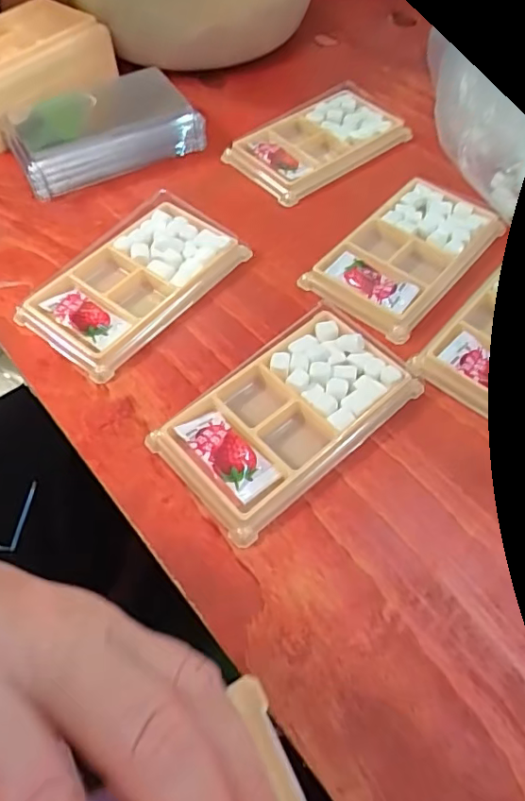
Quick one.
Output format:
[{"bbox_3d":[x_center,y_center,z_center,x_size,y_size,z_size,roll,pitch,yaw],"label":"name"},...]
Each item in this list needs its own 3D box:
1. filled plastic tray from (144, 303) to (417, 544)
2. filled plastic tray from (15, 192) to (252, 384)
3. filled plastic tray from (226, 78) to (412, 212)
[{"bbox_3d":[0.016,0.007,0.305,0.134,0.014,0.078,-37,66,-21],"label":"filled plastic tray"},{"bbox_3d":[-0.083,-0.079,0.355,0.077,0.023,0.130,33,63,20],"label":"filled plastic tray"},{"bbox_3d":[0.045,-0.209,0.447,0.144,0.018,0.076,-36,64,-21],"label":"filled plastic tray"}]

